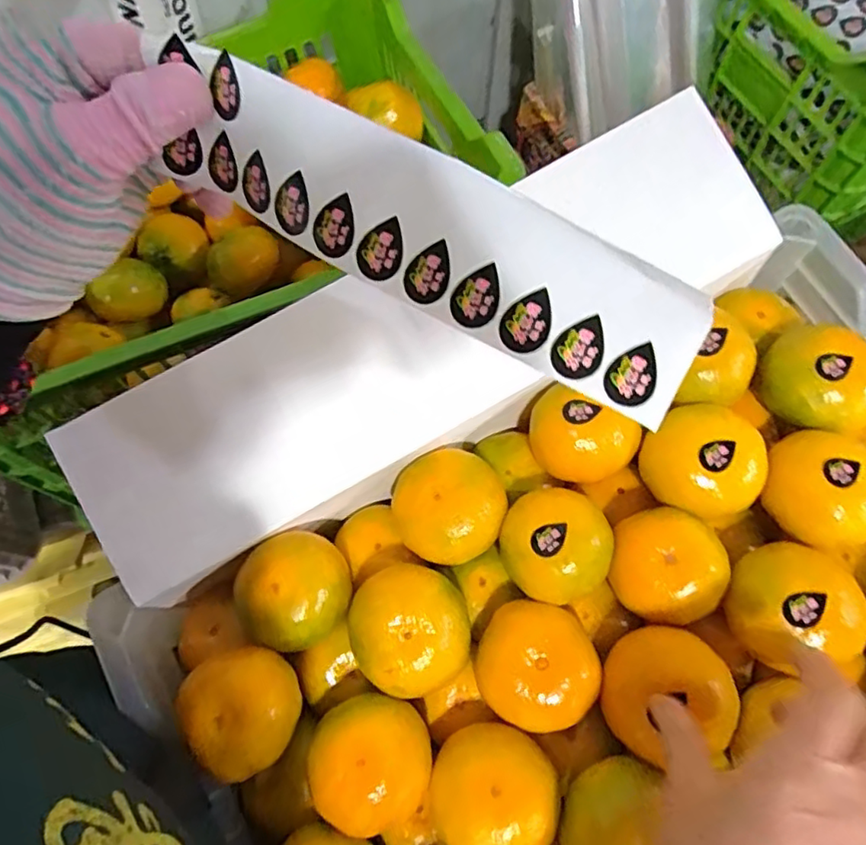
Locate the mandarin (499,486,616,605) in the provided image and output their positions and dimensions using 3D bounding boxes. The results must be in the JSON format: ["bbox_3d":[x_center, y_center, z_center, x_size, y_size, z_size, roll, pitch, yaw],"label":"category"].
[{"bbox_3d":[0.072,0.074,0.354,0.060,0.044,0.063,0,70,1],"label":"mandarin"}]

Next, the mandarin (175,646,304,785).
[{"bbox_3d":[-0.107,0.163,0.334,0.063,0.045,0.065,-23,71,-7],"label":"mandarin"}]

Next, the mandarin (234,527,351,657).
[{"bbox_3d":[-0.082,0.101,0.359,0.064,0.043,0.063,0,70,1],"label":"mandarin"}]

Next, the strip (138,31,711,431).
[{"bbox_3d":[-0.003,-0.072,0.216,0.209,0.022,0.053,29,97,6],"label":"strip"}]

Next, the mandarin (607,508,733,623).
[{"bbox_3d":[0.134,0.084,0.347,0.059,0.046,0.061,0,70,1],"label":"mandarin"}]

